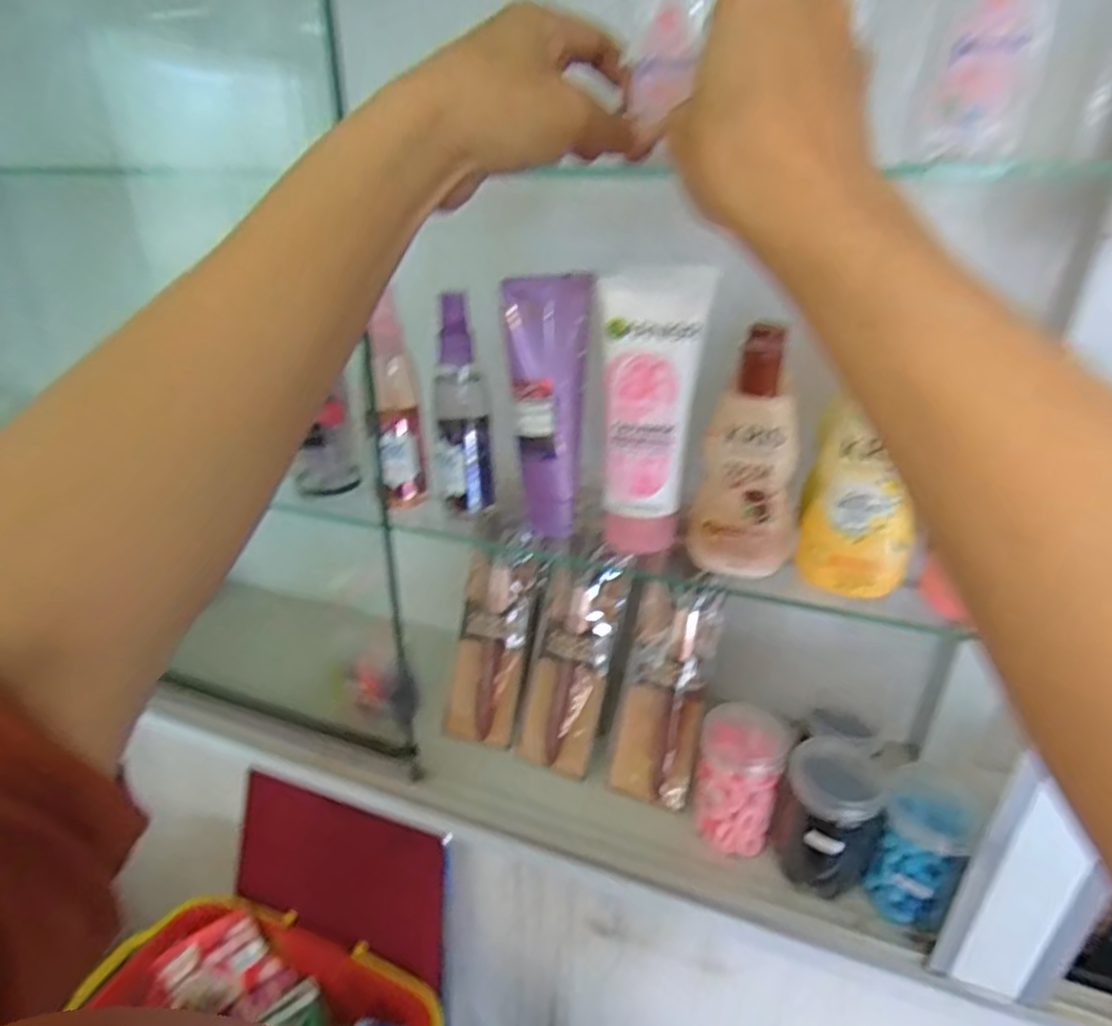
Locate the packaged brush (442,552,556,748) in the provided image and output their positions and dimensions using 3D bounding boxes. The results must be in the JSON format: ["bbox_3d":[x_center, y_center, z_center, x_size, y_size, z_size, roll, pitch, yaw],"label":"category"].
[{"bbox_3d":[-0.053,0.107,0.526,0.064,0.155,0.025,15,4,27],"label":"packaged brush"}]

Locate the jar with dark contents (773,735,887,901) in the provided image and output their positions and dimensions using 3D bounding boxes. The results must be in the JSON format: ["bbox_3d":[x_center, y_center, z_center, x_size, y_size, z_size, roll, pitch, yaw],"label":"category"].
[{"bbox_3d":[0.175,0.198,0.419,0.059,0.090,0.054,1,25,-1],"label":"jar with dark contents"}]

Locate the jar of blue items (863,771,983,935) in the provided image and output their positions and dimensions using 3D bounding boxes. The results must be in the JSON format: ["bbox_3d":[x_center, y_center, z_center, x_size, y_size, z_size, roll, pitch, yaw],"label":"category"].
[{"bbox_3d":[0.225,0.209,0.401,0.045,0.084,0.047,1,25,-1],"label":"jar of blue items"}]

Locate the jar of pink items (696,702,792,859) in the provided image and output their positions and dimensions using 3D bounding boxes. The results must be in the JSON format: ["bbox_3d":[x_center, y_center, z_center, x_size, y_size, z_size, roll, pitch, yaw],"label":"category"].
[{"bbox_3d":[0.126,0.184,0.448,0.053,0.081,0.052,10,26,17],"label":"jar of pink items"}]

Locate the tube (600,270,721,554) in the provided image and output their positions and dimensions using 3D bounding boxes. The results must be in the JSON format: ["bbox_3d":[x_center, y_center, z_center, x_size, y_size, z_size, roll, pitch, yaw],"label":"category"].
[{"bbox_3d":[0.053,-0.051,0.371,0.053,0.160,0.027,9,26,15],"label":"tube"}]

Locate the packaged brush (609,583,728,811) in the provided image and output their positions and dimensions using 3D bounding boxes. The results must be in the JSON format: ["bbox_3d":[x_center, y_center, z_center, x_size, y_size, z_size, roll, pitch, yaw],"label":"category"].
[{"bbox_3d":[0.083,0.132,0.481,0.055,0.159,0.021,12,2,21],"label":"packaged brush"}]

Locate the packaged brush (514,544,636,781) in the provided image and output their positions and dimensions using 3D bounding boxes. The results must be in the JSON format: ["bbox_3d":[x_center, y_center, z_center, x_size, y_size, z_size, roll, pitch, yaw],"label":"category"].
[{"bbox_3d":[0.017,0.114,0.508,0.059,0.177,0.015,19,4,33],"label":"packaged brush"}]

